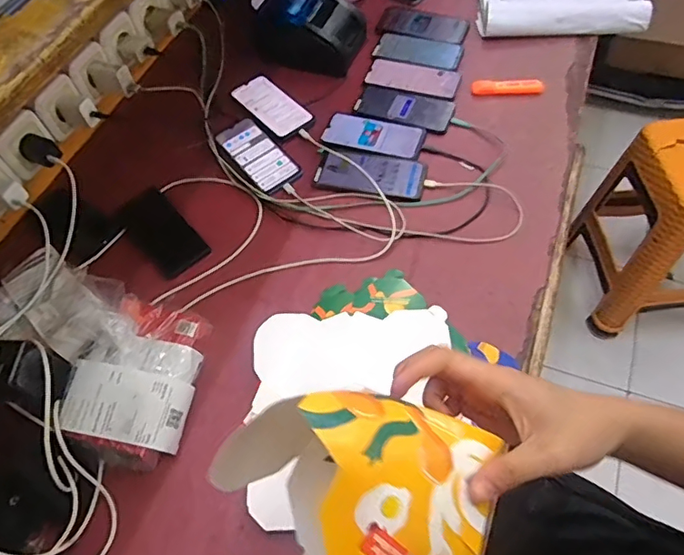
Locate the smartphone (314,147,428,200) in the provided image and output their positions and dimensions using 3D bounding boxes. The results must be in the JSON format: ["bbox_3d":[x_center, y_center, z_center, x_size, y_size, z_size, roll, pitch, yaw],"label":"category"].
[{"bbox_3d":[0.046,-0.164,0.811,0.163,0.016,0.086,13,61,13],"label":"smartphone"}]

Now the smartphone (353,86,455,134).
[{"bbox_3d":[0.108,-0.297,0.905,0.165,0.010,0.073,20,63,17],"label":"smartphone"}]

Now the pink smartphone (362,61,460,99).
[{"bbox_3d":[0.129,-0.363,0.947,0.165,0.008,0.079,15,61,14],"label":"pink smartphone"}]

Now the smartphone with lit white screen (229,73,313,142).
[{"bbox_3d":[-0.119,-0.300,0.909,0.076,0.009,0.161,-36,62,-16],"label":"smartphone with lit white screen"}]

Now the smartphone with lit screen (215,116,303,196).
[{"bbox_3d":[-0.141,-0.205,0.865,0.076,0.012,0.174,-35,62,-16],"label":"smartphone with lit screen"}]

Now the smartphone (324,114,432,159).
[{"bbox_3d":[0.053,-0.236,0.863,0.165,0.011,0.072,17,62,15],"label":"smartphone"}]

